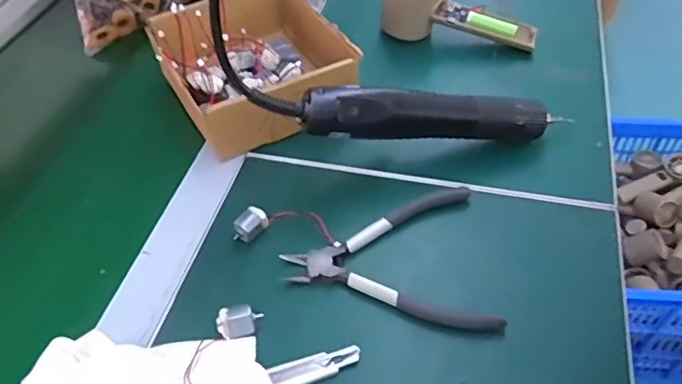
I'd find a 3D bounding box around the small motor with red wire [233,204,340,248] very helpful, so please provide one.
[{"bbox_3d":[-0.041,0.025,0.421,0.079,0.020,0.028,1,48,5],"label":"small motor with red wire"}]

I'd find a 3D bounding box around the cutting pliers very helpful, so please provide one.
[{"bbox_3d":[0.045,0.034,0.410,0.152,0.009,0.118,10,50,12],"label":"cutting pliers"}]

